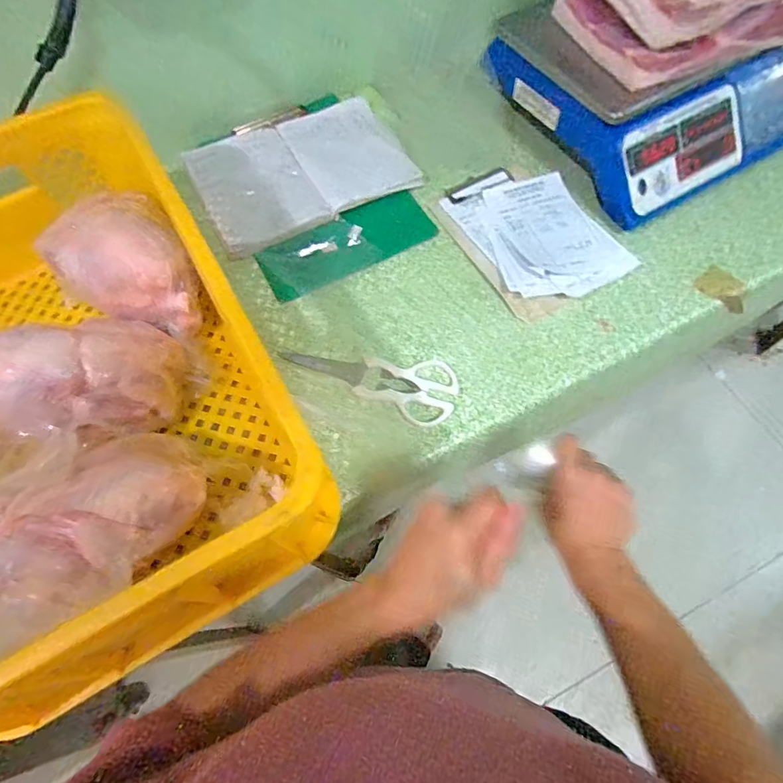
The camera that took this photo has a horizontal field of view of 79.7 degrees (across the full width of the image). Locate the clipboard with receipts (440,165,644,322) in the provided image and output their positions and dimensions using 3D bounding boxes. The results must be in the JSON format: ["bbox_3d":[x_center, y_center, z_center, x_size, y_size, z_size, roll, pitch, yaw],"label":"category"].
[{"bbox_3d":[0.175,-0.202,0.595,0.158,0.025,0.221,-23,65,-9],"label":"clipboard with receipts"}]

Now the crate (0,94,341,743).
[{"bbox_3d":[-0.309,-0.013,0.436,0.339,0.185,0.513,-28,66,-11],"label":"crate"}]

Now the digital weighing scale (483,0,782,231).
[{"bbox_3d":[0.346,-0.410,0.625,0.327,0.118,0.307,-28,66,-11],"label":"digital weighing scale"}]

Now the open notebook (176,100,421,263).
[{"bbox_3d":[-0.126,-0.312,0.651,0.281,0.031,0.213,-27,66,-10],"label":"open notebook"}]

